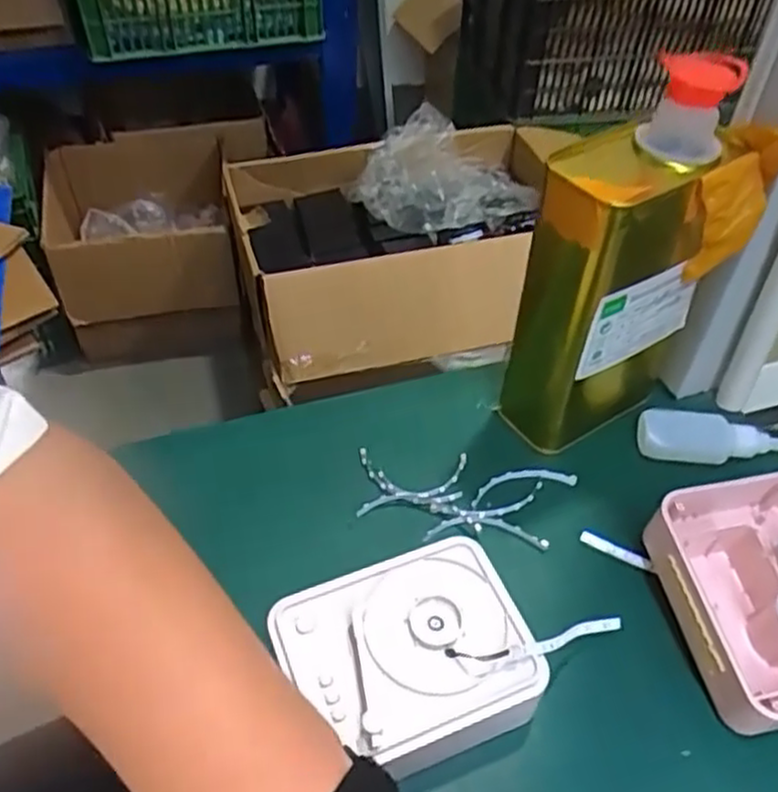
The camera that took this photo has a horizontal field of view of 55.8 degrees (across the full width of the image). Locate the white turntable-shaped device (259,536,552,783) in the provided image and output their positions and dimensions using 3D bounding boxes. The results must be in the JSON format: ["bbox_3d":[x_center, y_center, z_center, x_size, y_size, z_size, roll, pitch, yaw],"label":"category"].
[{"bbox_3d":[0.010,0.139,0.389,0.120,0.046,0.101,-17,49,-18],"label":"white turntable-shaped device"}]

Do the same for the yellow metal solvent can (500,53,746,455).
[{"bbox_3d":[0.138,-0.074,0.464,0.113,0.242,0.076,-33,56,-29],"label":"yellow metal solvent can"}]

